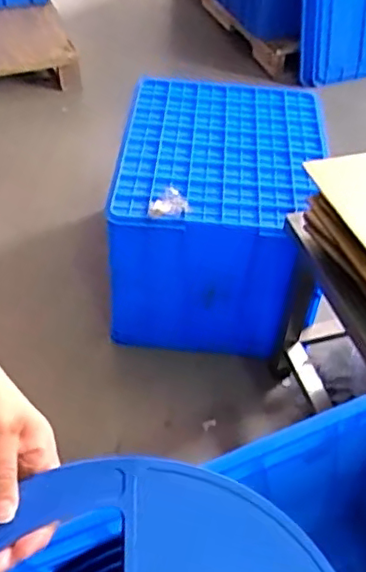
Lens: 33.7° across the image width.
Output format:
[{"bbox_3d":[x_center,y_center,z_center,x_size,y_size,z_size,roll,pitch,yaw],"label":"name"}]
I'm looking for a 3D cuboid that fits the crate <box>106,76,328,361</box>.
[{"bbox_3d":[0.081,-0.183,1.436,0.439,0.335,0.553,5,47,3],"label":"crate"}]

